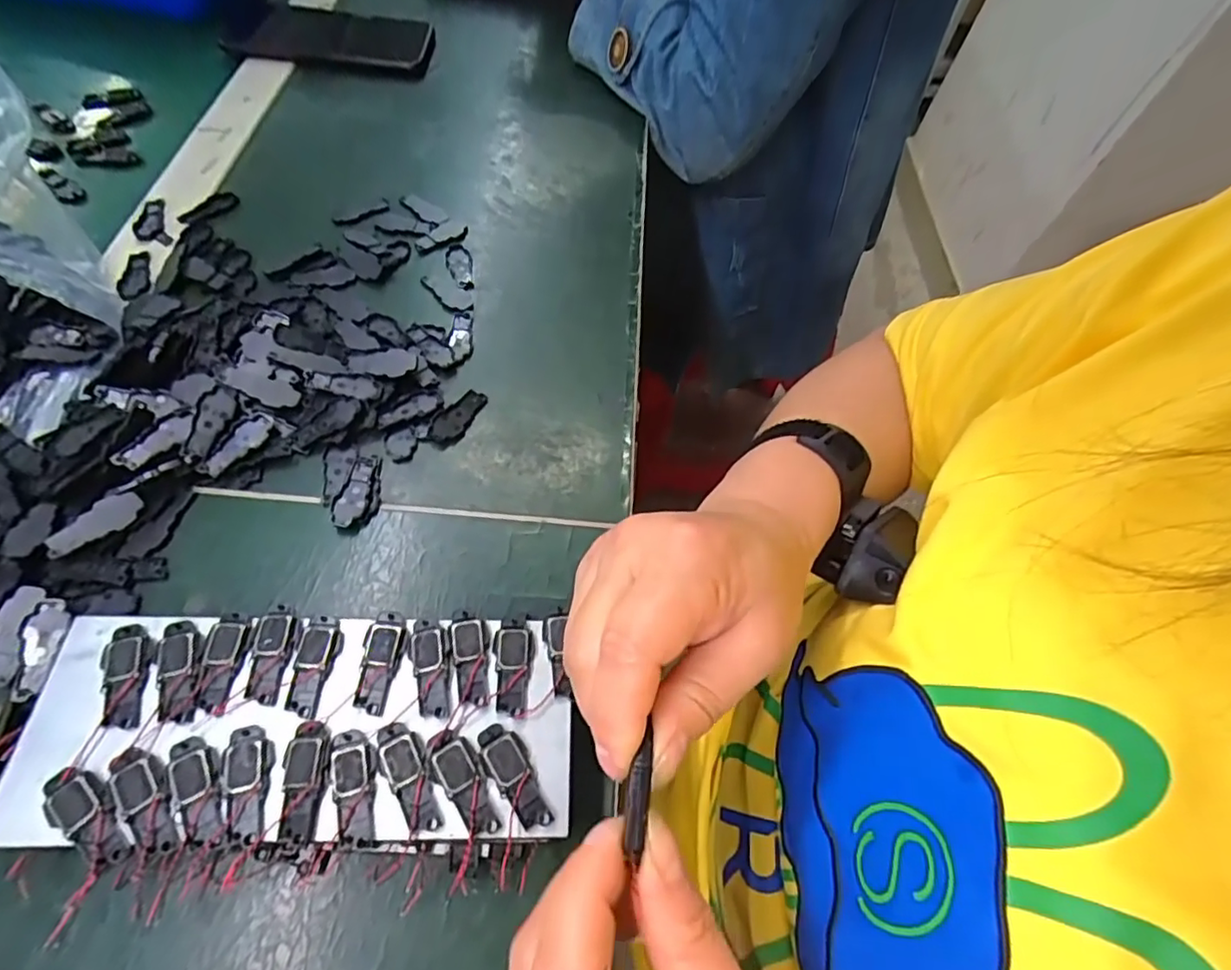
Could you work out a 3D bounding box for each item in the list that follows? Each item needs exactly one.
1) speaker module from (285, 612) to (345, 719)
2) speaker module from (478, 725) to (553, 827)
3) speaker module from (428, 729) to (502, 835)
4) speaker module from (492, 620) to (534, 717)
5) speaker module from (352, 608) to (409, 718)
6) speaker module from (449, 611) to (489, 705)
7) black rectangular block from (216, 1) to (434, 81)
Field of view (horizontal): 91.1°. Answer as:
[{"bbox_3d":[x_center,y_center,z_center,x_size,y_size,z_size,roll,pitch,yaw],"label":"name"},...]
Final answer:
[{"bbox_3d":[-0.118,0.069,0.235,0.015,0.004,0.039,2,59,-3],"label":"speaker module"},{"bbox_3d":[-0.037,0.107,0.223,0.015,0.004,0.040,-31,66,-21],"label":"speaker module"},{"bbox_3d":[-0.055,0.107,0.218,0.015,0.004,0.040,-33,67,-21],"label":"speaker module"},{"bbox_3d":[-0.042,0.073,0.244,0.016,0.005,0.036,5,63,-2],"label":"speaker module"},{"bbox_3d":[-0.093,0.069,0.238,0.015,0.004,0.039,6,59,-1],"label":"speaker module"},{"bbox_3d":[-0.058,0.068,0.241,0.014,0.004,0.036,-11,61,-11],"label":"speaker module"},{"bbox_3d":[-0.242,-0.379,0.506,0.174,0.017,0.070,10,59,1],"label":"black rectangular block"}]

